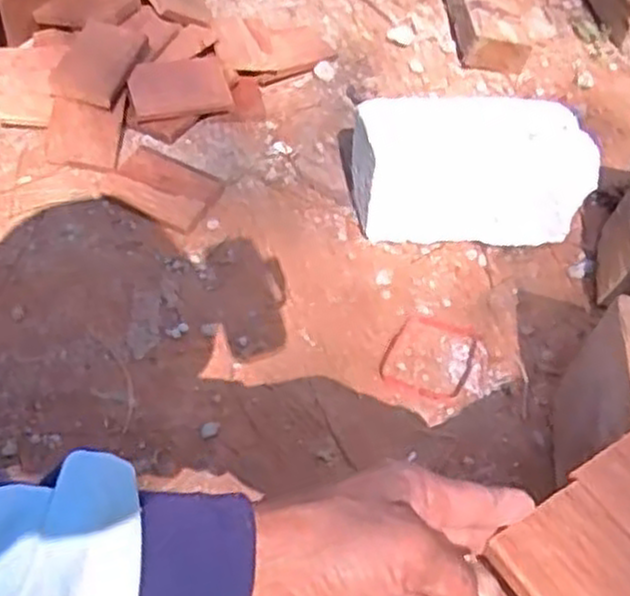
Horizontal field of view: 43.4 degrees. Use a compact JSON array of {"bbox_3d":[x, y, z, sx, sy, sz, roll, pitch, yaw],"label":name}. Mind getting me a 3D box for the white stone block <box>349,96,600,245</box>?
[{"bbox_3d":[0.138,-0.112,0.713,0.204,0.102,0.084,2,50,-4],"label":"white stone block"}]

